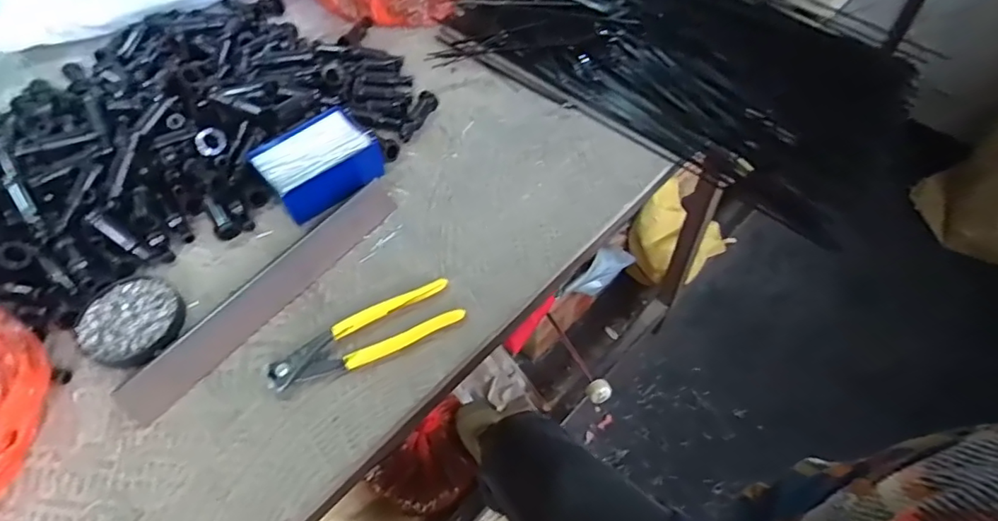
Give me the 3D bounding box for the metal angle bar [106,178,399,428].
[{"bbox_3d":[-0.205,0.024,0.515,0.040,0.025,0.290,32,61,22],"label":"metal angle bar"}]

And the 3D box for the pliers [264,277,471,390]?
[{"bbox_3d":[-0.110,0.064,0.475,0.160,0.015,0.044,-27,58,-16],"label":"pliers"}]

